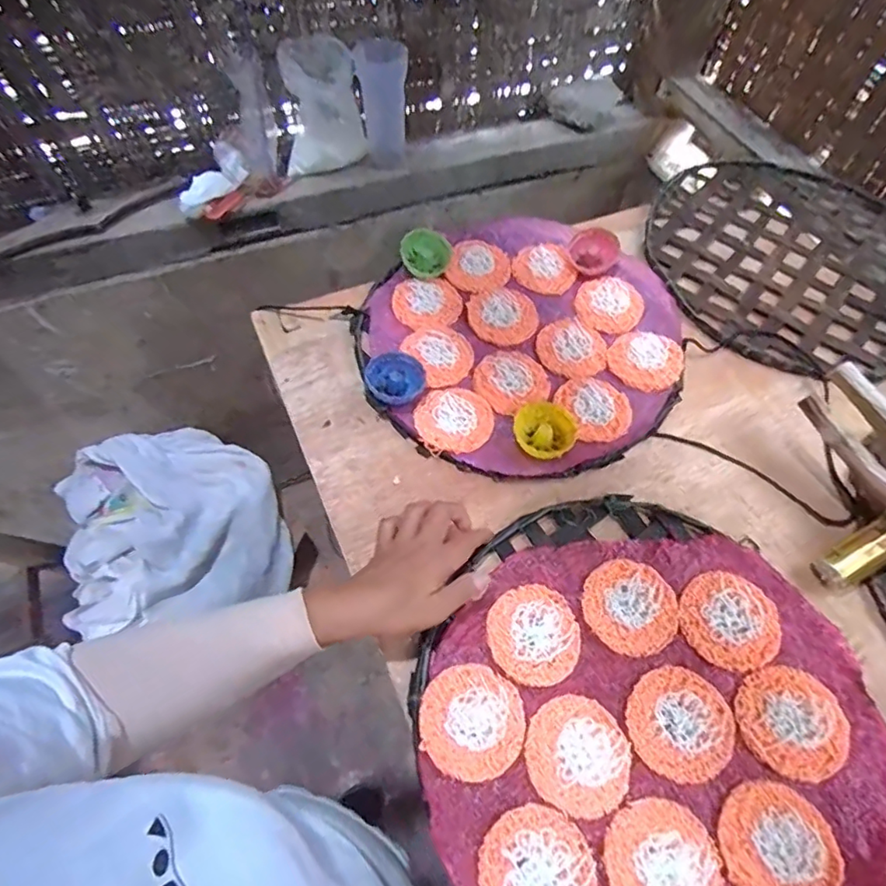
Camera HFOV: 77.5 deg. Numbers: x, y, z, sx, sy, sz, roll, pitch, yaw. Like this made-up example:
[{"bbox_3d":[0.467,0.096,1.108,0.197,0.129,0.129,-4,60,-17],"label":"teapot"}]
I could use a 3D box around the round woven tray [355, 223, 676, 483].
[{"bbox_3d":[0.089,-0.121,0.628,0.340,0.025,0.351,1,59,-2],"label":"round woven tray"}]

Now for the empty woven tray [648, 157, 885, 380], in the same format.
[{"bbox_3d":[0.475,-0.257,0.736,0.382,0.013,0.412,9,59,3],"label":"empty woven tray"}]

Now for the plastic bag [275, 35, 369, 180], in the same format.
[{"bbox_3d":[-0.196,-0.532,0.886,0.131,0.176,0.055,-10,60,-9],"label":"plastic bag"}]

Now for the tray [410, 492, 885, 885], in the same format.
[{"bbox_3d":[0.160,0.216,0.433,0.337,0.016,0.344,1,59,-2],"label":"tray"}]

